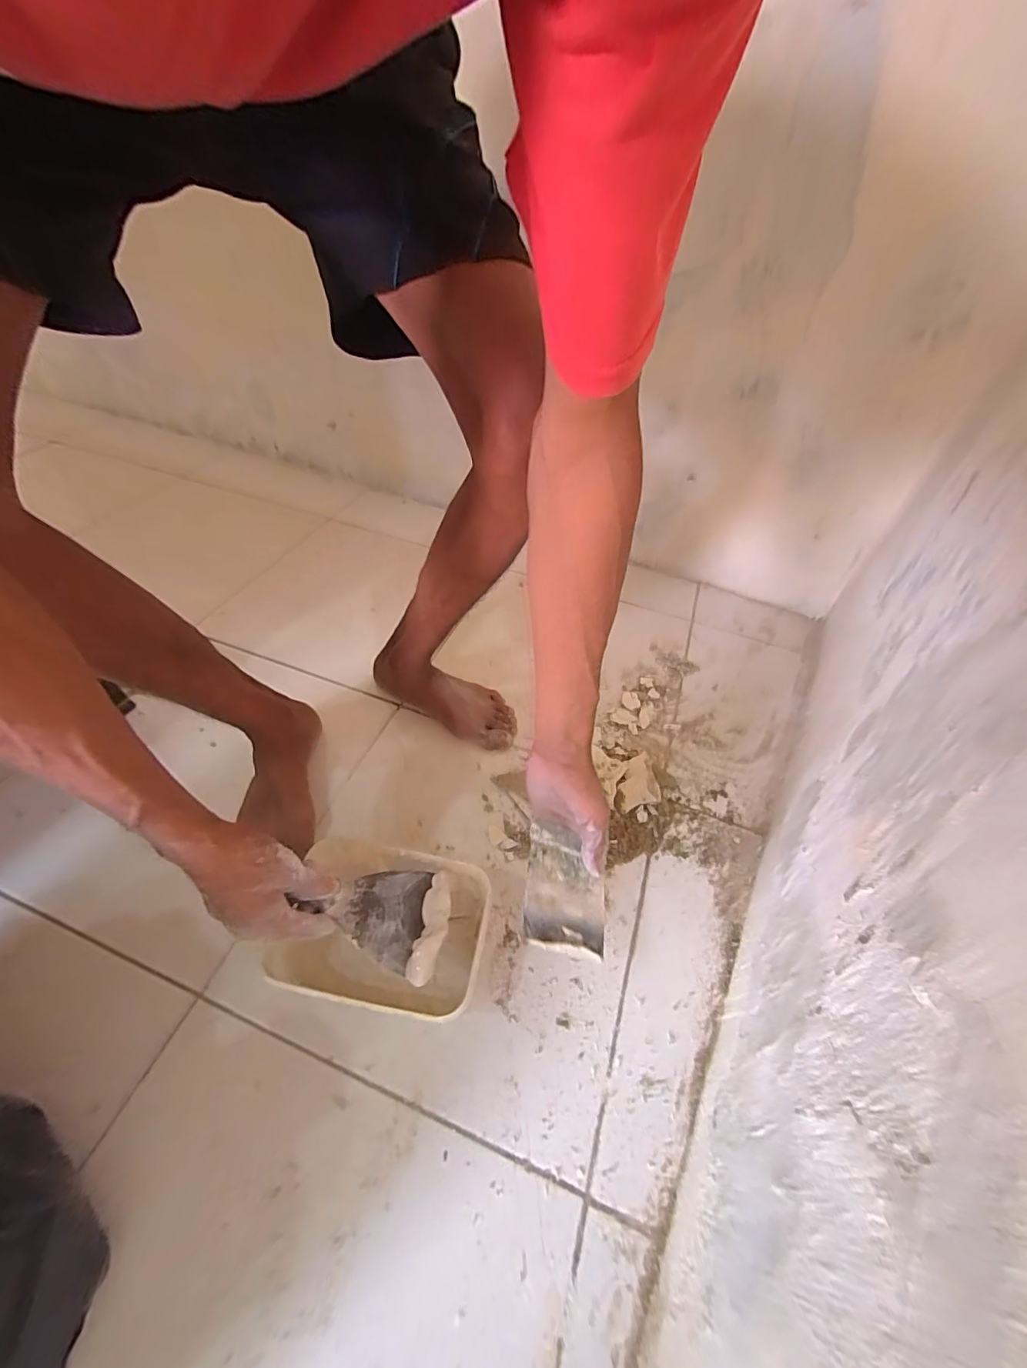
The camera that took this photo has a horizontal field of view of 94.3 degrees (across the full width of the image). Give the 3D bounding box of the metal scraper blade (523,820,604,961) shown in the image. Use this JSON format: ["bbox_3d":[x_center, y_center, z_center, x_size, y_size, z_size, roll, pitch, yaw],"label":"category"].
[{"bbox_3d":[0.047,0.177,0.420,0.077,0.006,0.103,23,45,-16],"label":"metal scraper blade"}]

